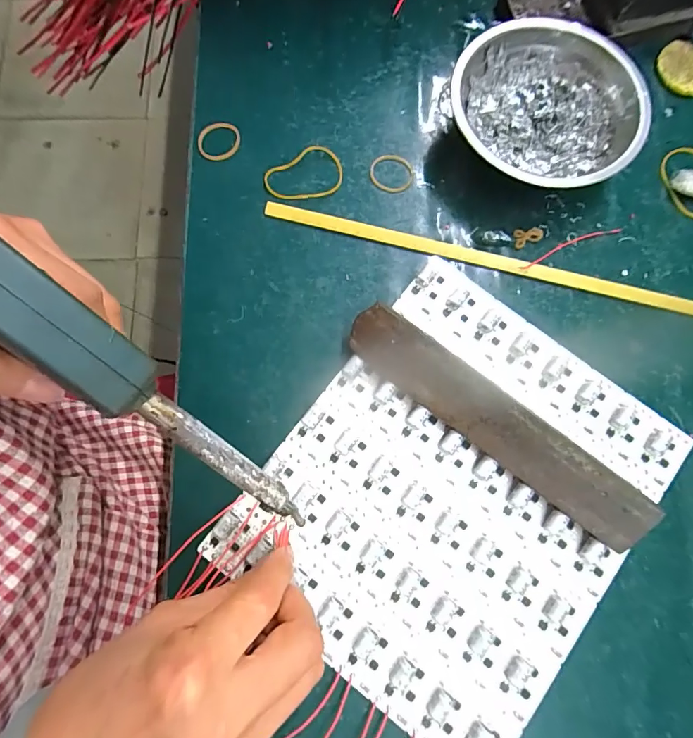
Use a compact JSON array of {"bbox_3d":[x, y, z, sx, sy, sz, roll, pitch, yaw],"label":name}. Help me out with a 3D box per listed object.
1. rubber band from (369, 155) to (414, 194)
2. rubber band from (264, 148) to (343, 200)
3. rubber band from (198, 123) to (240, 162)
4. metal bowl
[{"bbox_3d":[0.032,-0.140,0.310,0.032,0.004,0.030,0,78,-1],"label":"rubber band"},{"bbox_3d":[-0.030,-0.137,0.306,0.055,0.004,0.038,-11,78,-4],"label":"rubber band"},{"bbox_3d":[-0.092,-0.164,0.311,0.031,0.004,0.027,-10,78,-3],"label":"rubber band"},{"bbox_3d":[0.134,-0.173,0.302,0.120,0.039,0.123,0,78,-1],"label":"metal bowl"}]

